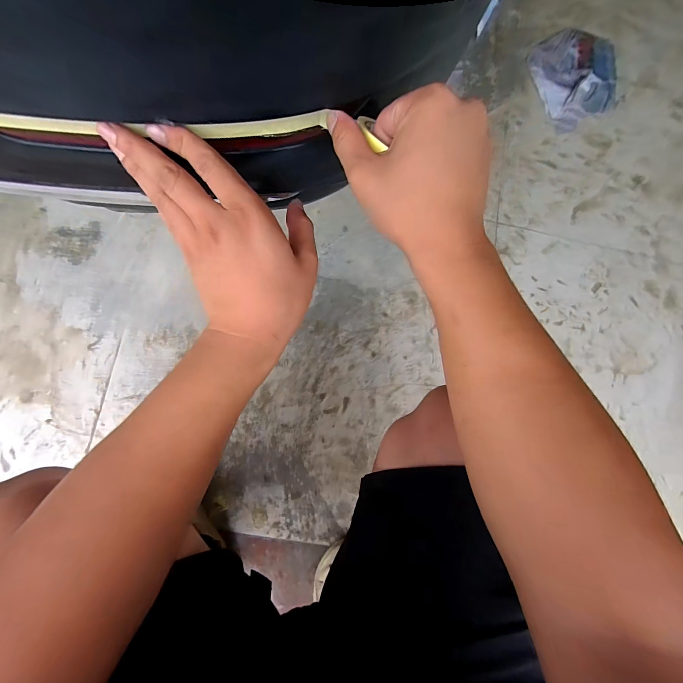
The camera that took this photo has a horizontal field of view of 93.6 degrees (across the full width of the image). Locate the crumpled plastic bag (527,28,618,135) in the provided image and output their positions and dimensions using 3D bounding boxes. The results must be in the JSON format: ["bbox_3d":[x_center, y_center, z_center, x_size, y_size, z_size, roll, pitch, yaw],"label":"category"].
[{"bbox_3d":[0.653,-0.732,0.877,0.271,0.020,0.271,-18,83,-8],"label":"crumpled plastic bag"}]

